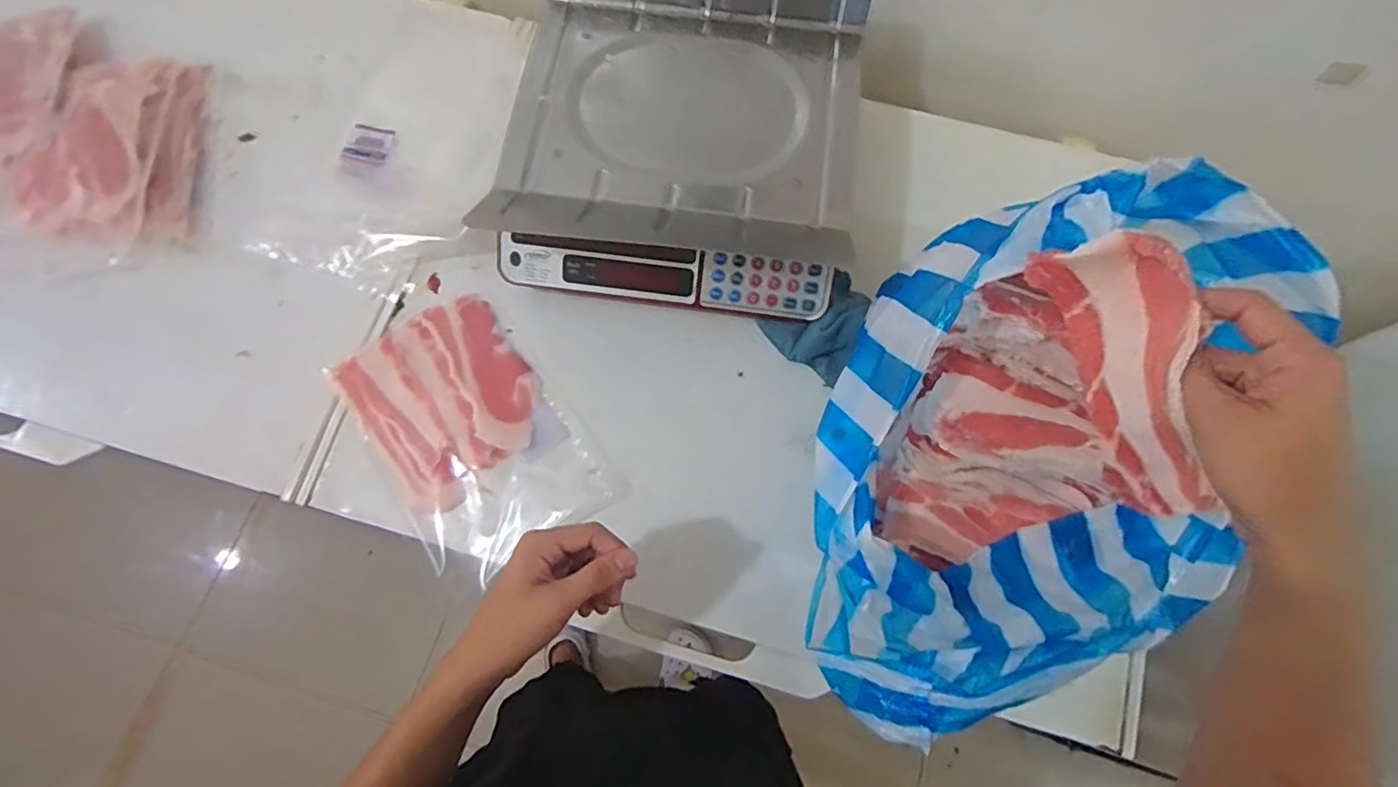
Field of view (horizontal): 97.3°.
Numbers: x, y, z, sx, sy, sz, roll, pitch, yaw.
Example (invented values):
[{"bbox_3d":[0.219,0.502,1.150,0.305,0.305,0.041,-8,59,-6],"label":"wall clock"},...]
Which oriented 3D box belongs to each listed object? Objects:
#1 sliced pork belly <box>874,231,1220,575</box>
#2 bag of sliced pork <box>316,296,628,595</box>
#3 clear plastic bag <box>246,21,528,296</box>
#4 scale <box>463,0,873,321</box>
[{"bbox_3d":[0.219,0.006,0.422,0.151,0.231,0.178,-14,72,-4],"label":"sliced pork belly"},{"bbox_3d":[-0.239,0.043,0.641,0.190,0.026,0.291,-37,75,-11],"label":"bag of sliced pork"},{"bbox_3d":[-0.353,-0.293,0.736,0.210,0.040,0.356,16,70,4],"label":"clear plastic bag"},{"bbox_3d":[-0.015,-0.273,0.659,0.344,0.148,0.334,8,72,3],"label":"scale"}]

